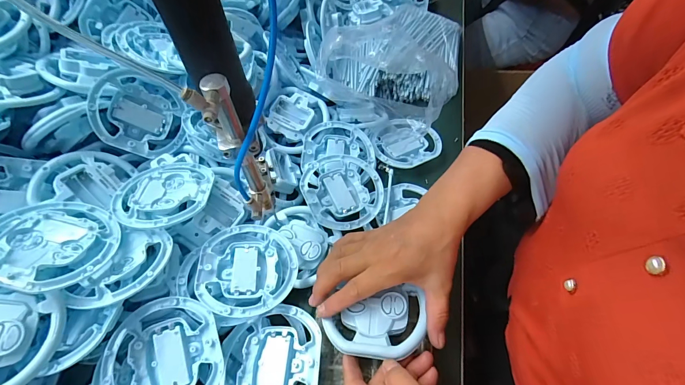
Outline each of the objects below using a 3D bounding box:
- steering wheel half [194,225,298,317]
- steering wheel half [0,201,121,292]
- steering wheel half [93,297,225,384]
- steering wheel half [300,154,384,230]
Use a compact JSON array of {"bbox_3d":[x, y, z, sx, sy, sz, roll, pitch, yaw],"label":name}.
[{"bbox_3d":[-0.099,0.078,0.348,0.096,0.023,0.101,-2,53,3],"label":"steering wheel half"},{"bbox_3d":[-0.267,0.047,0.302,0.103,0.018,0.095,21,37,-2],"label":"steering wheel half"},{"bbox_3d":[-0.167,0.159,0.306,0.112,0.020,0.106,-20,68,-11],"label":"steering wheel half"},{"bbox_3d":[0.001,-0.004,0.423,0.100,0.023,0.101,-2,53,3],"label":"steering wheel half"}]

